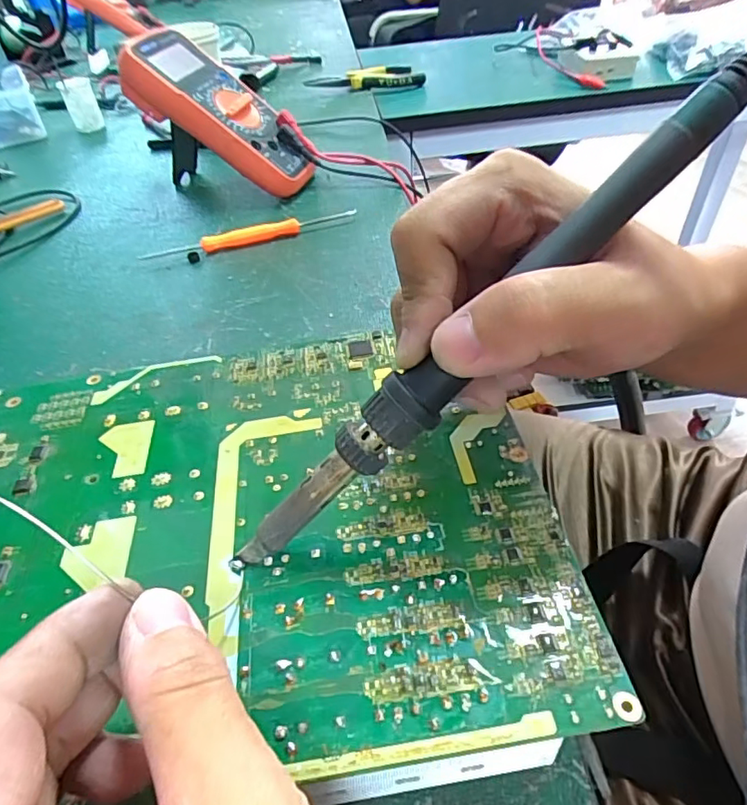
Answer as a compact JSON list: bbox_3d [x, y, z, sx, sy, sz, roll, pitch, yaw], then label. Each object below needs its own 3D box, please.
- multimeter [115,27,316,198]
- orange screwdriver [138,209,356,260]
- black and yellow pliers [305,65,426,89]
[{"bbox_3d":[-0.131,-0.251,0.486,0.170,0.044,0.078,37,48,-13],"label":"multimeter"},{"bbox_3d":[-0.100,-0.136,0.445,0.172,0.012,0.017,-13,45,-7],"label":"orange screwdriver"},{"bbox_3d":[-0.011,-0.427,0.722,0.156,0.019,0.040,-1,45,5],"label":"black and yellow pliers"}]

